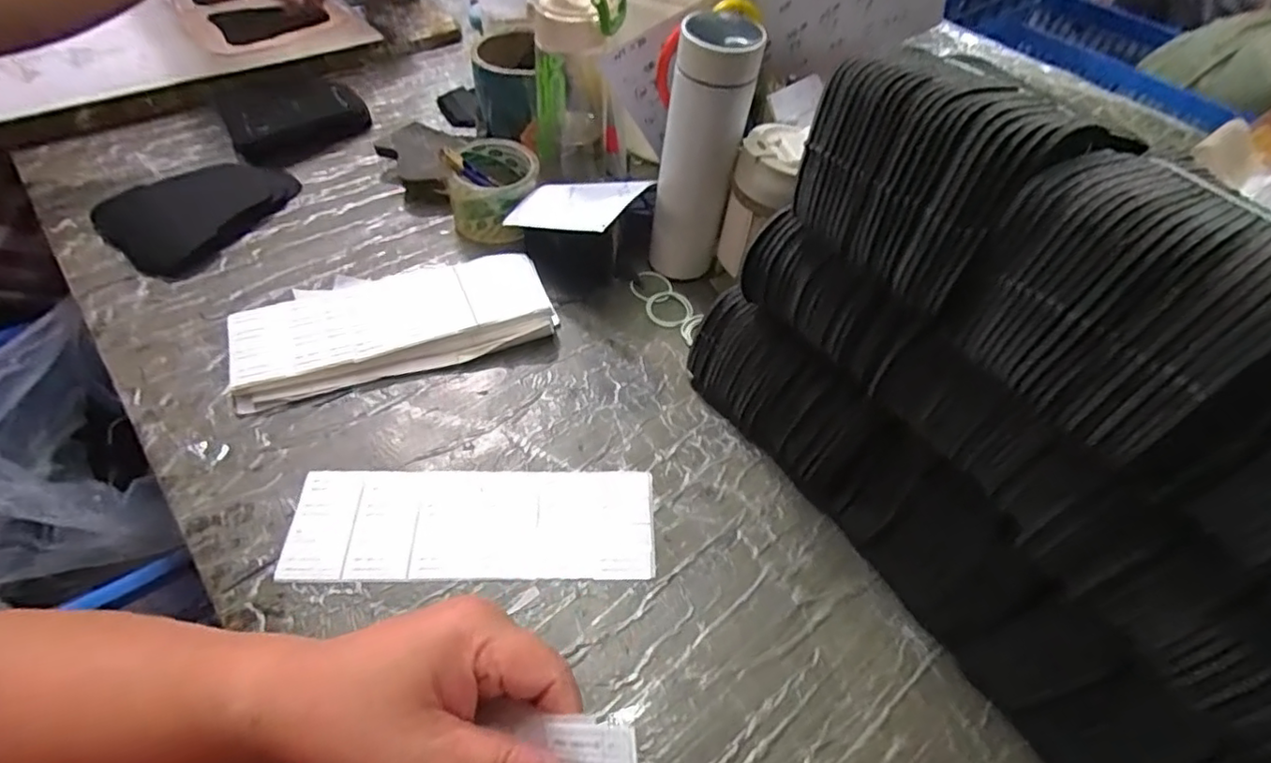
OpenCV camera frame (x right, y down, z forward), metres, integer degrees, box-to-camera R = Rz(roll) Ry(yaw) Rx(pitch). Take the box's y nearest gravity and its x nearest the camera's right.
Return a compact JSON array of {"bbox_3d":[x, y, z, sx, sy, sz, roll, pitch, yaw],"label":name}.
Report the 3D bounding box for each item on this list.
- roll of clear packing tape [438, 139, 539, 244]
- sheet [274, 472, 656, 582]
[{"bbox_3d":[-0.146,-0.196,0.648,0.089,0.067,0.106,-6,53,-10],"label":"roll of clear packing tape"},{"bbox_3d":[-0.112,0.102,0.449,0.248,0.009,0.082,0,52,-5],"label":"sheet"}]

